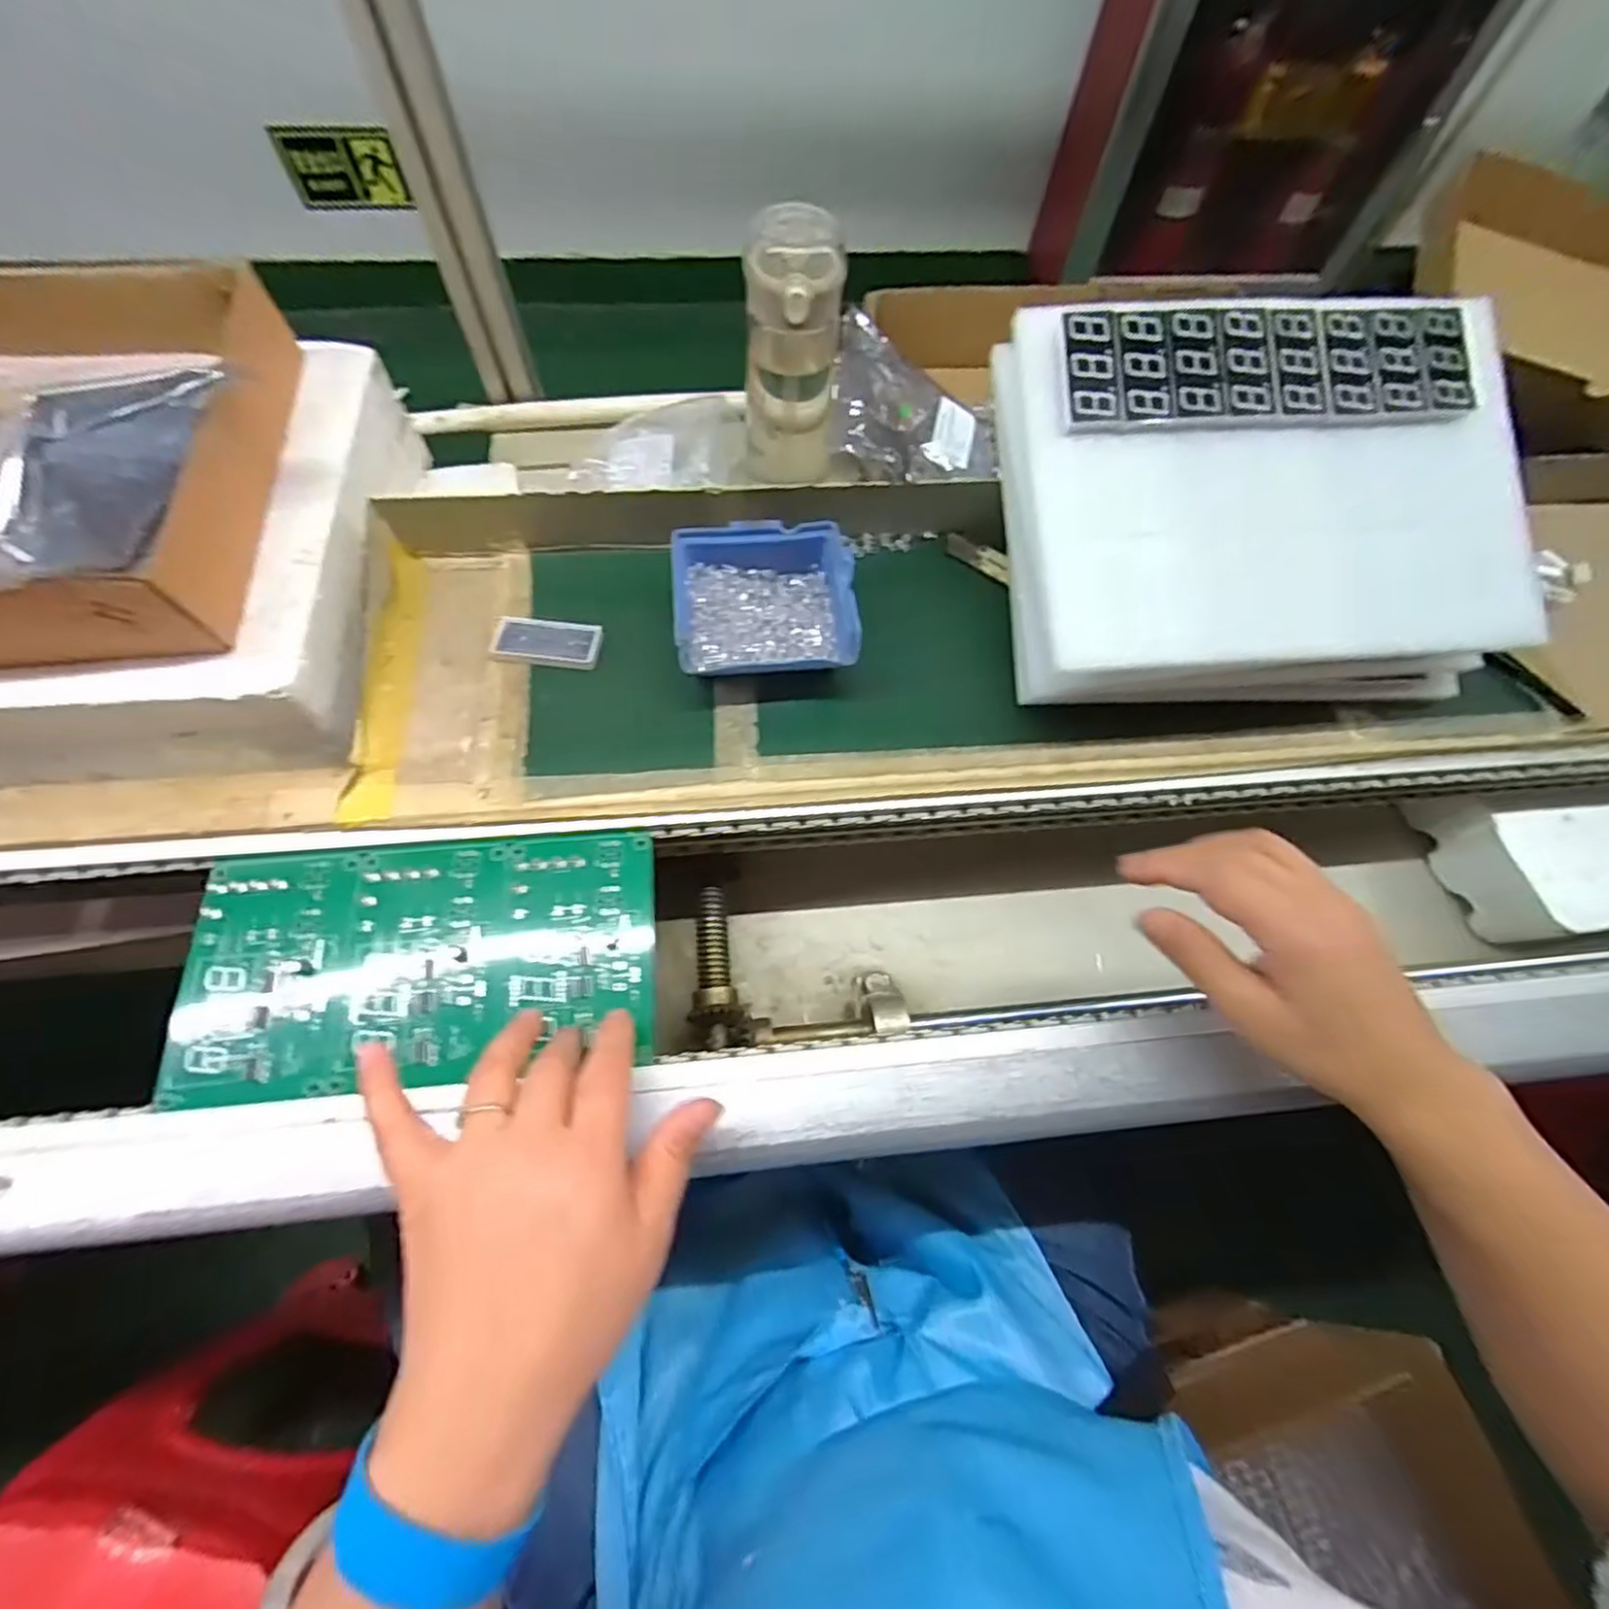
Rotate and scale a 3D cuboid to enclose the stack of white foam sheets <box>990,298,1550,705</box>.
[{"bbox_3d":[0.258,-0.164,0.391,0.277,0.041,0.203,-5,91,-1],"label":"stack of white foam sheets"}]

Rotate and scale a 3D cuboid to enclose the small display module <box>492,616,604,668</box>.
[{"bbox_3d":[-0.156,-0.098,0.420,0.063,0.006,0.029,7,66,0],"label":"small display module"}]

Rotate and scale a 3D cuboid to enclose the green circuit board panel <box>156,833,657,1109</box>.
[{"bbox_3d":[-0.192,0.077,0.355,0.227,0.006,0.118,-7,67,-6],"label":"green circuit board panel"}]

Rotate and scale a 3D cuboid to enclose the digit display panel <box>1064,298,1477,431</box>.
[{"bbox_3d":[0.254,-0.243,0.377,0.234,0.007,0.070,-6,87,-7],"label":"digit display panel"}]

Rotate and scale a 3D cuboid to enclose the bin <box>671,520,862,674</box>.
[{"bbox_3d":[-0.024,-0.120,0.413,0.101,0.036,0.093,-5,67,-5],"label":"bin"}]

